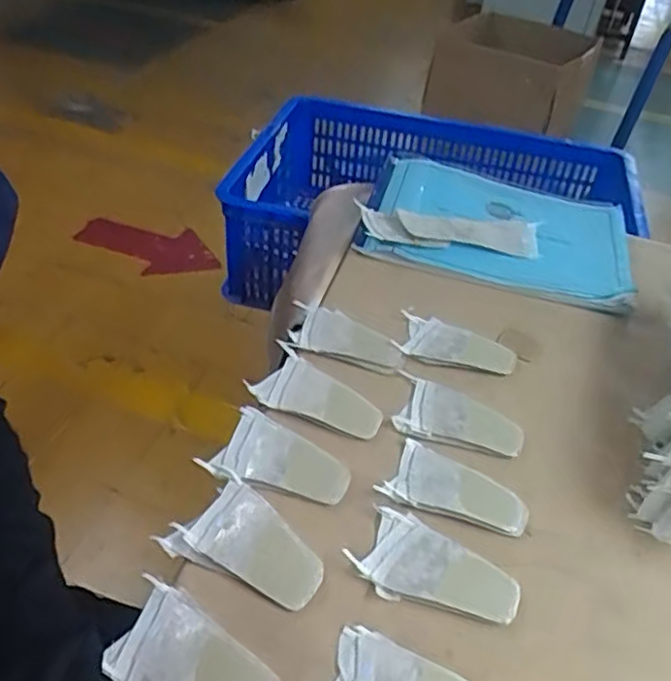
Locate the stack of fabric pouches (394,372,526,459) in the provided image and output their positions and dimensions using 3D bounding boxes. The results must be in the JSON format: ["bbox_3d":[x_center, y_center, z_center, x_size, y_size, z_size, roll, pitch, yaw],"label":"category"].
[{"bbox_3d":[0.098,0.065,0.540,0.107,0.008,0.062,21,44,17],"label":"stack of fabric pouches"}]

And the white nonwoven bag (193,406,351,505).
[{"bbox_3d":[-0.040,0.090,0.491,0.102,0.006,0.063,21,43,17],"label":"white nonwoven bag"}]

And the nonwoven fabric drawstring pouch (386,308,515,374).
[{"bbox_3d":[0.108,0.005,0.604,0.108,0.007,0.059,19,43,14],"label":"nonwoven fabric drawstring pouch"}]

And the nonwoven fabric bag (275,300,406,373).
[{"bbox_3d":[0.008,-0.002,0.598,0.111,0.008,0.062,17,42,13],"label":"nonwoven fabric bag"}]

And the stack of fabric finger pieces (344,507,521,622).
[{"bbox_3d":[0.065,0.151,0.432,0.105,0.007,0.058,23,44,18],"label":"stack of fabric finger pieces"}]

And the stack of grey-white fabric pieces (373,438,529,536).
[{"bbox_3d":[0.088,0.110,0.481,0.100,0.005,0.059,23,44,19],"label":"stack of grey-white fabric pieces"}]

